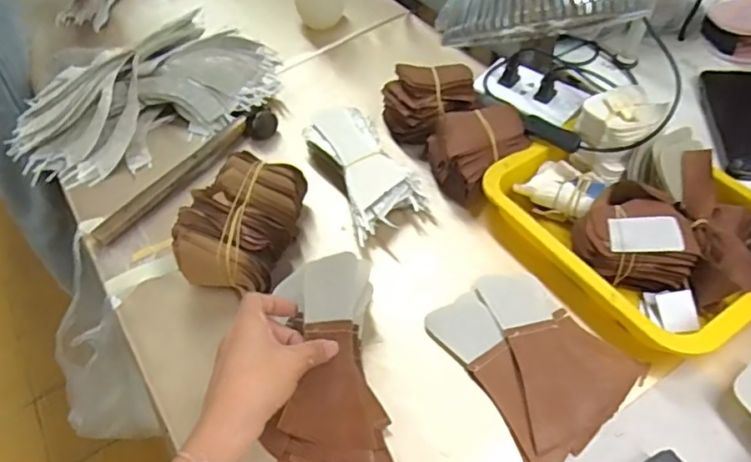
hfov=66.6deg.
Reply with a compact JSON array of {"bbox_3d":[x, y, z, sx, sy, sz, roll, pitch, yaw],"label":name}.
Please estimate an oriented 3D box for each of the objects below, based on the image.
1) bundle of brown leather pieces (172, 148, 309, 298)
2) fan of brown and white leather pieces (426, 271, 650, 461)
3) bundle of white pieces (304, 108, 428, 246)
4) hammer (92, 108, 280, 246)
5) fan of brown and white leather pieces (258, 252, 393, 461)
[{"bbox_3d":[-0.127,-0.007,0.567,0.091,0.075,0.140,11,54,14],"label":"bundle of brown leather pieces"},{"bbox_3d":[0.127,0.106,0.488,0.127,0.013,0.157,-36,57,-21],"label":"fan of brown and white leather pieces"},{"bbox_3d":[-0.014,-0.073,0.630,0.084,0.042,0.186,-21,53,-10],"label":"bundle of white pieces"},{"bbox_3d":[-0.215,-0.069,0.656,0.047,0.028,0.241,34,62,28],"label":"hammer"},{"bbox_3d":[-0.038,0.109,0.470,0.092,0.044,0.175,-1,75,5],"label":"fan of brown and white leather pieces"}]

